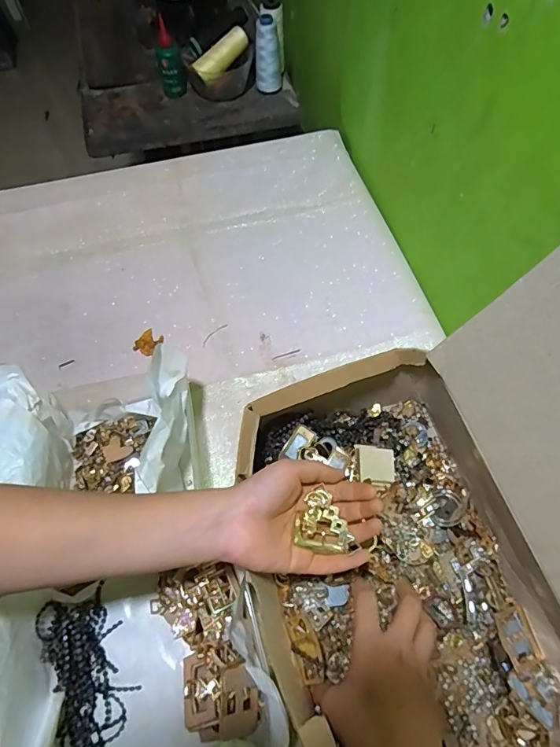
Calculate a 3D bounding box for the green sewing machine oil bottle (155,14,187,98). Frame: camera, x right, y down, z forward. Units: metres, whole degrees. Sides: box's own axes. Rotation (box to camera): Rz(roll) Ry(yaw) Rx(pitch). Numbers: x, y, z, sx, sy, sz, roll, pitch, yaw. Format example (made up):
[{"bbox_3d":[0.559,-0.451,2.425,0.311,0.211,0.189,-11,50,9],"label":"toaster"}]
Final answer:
[{"bbox_3d":[-0.195,-0.548,0.784,0.034,0.120,0.029,21,64,13],"label":"green sewing machine oil bottle"}]

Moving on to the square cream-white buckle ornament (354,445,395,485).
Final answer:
[{"bbox_3d":[0.092,0.088,0.426,0.037,0.011,0.037,3,62,2],"label":"square cream-white buckle ornament"}]

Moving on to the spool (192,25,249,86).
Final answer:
[{"bbox_3d":[-0.102,-0.564,0.791,0.107,0.033,0.036,-39,65,8],"label":"spool"}]

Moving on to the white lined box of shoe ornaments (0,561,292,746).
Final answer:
[{"bbox_3d":[-0.110,0.253,0.365,0.210,0.078,0.186,-14,62,-5],"label":"white lined box of shoe ornaments"}]

